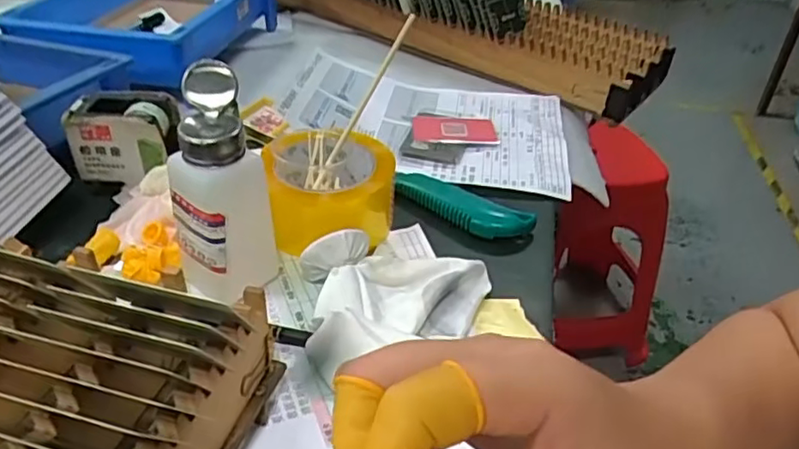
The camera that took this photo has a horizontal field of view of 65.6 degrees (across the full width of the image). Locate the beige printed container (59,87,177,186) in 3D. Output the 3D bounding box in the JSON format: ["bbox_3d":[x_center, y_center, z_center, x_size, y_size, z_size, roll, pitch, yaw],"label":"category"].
[{"bbox_3d":[-0.224,-0.074,0.523,0.085,0.060,0.053,4,35,0],"label":"beige printed container"}]

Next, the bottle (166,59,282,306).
[{"bbox_3d":[-0.116,-0.022,0.408,0.057,0.148,0.054,24,40,26],"label":"bottle"}]

